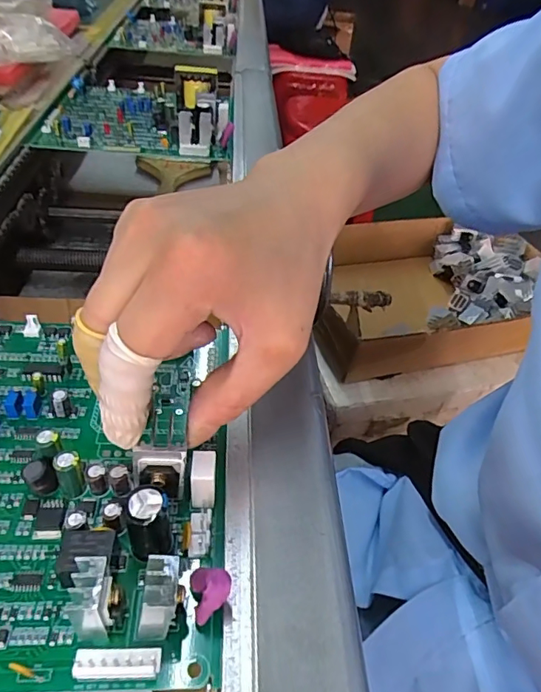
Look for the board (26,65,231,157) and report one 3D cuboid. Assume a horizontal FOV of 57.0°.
[{"bbox_3d":[-0.134,-0.258,0.508,0.182,0.042,0.175,1,44,-6],"label":"board"}]

